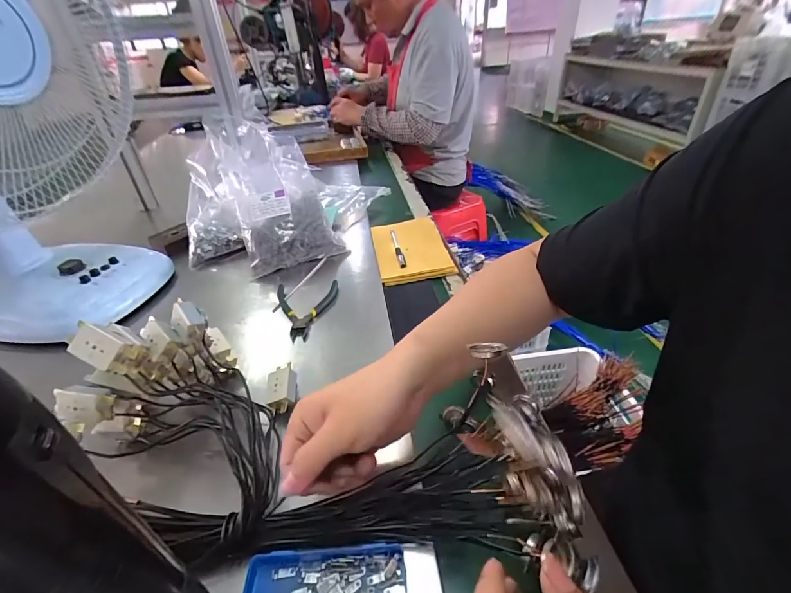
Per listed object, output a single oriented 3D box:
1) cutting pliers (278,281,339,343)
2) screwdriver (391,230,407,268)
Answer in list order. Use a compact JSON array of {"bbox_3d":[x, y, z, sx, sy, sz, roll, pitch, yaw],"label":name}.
[{"bbox_3d":[-0.122,0.018,0.540,0.087,0.020,0.110,-10,36,-8],"label":"cutting pliers"},{"bbox_3d":[0.004,-0.092,0.702,0.015,0.016,0.144,-6,35,-4],"label":"screwdriver"}]

